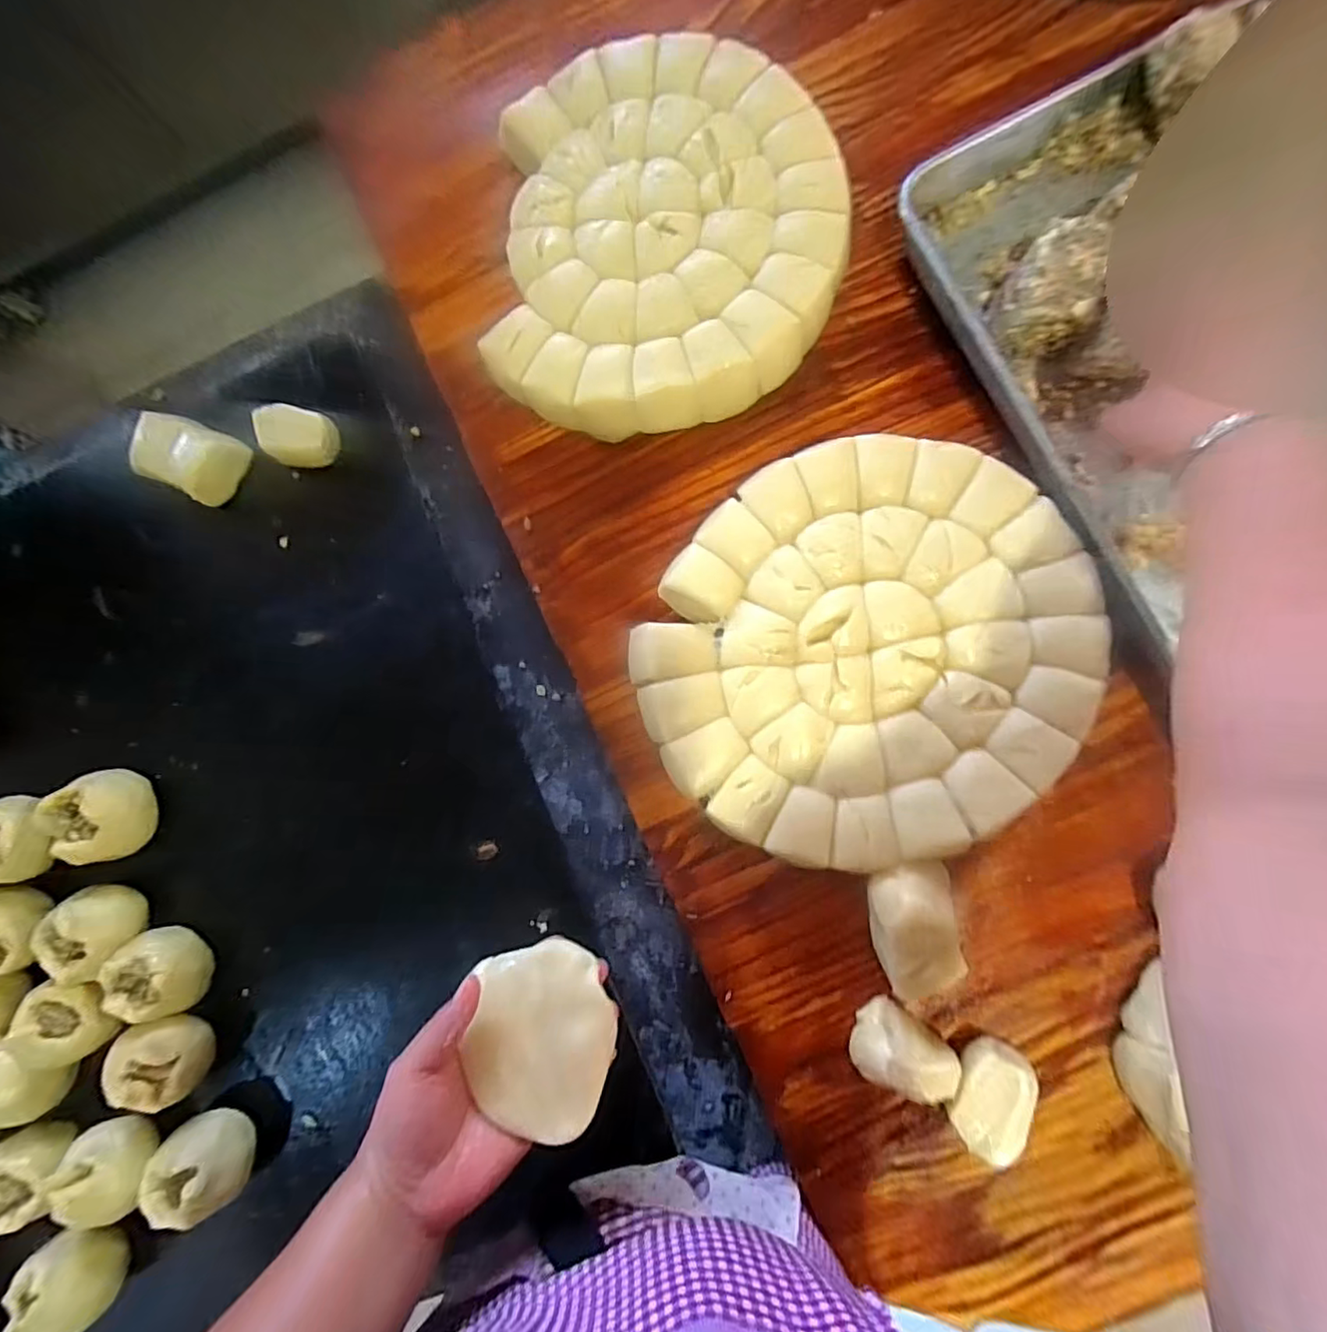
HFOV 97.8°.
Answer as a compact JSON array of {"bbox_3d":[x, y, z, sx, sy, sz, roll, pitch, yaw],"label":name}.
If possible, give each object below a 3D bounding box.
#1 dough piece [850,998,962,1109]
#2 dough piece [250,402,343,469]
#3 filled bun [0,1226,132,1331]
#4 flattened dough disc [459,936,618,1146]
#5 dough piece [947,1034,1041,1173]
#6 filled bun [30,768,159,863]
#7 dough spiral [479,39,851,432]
[{"bbox_3d":[0.175,0.288,0.422,0.072,0.044,0.052,33,90,7],"label":"dough piece"},{"bbox_3d":[-0.350,-0.216,0.557,0.058,0.055,0.059,23,89,7],"label":"dough piece"},{"bbox_3d":[-0.516,0.537,0.498,0.068,0.056,0.077,-42,83,2],"label":"filled bun"},{"bbox_3d":[-0.078,0.238,0.372,0.090,0.010,0.106,0,72,4],"label":"flattened dough disc"},{"bbox_3d":[0.232,0.308,0.417,0.048,0.045,0.071,32,90,7],"label":"dough piece"},{"bbox_3d":[-0.523,0.140,0.544,0.063,0.064,0.075,31,90,7],"label":"filled bun"},{"bbox_3d":[0.002,-0.355,0.490,0.287,0.051,0.328,2,87,8],"label":"dough spiral"}]

